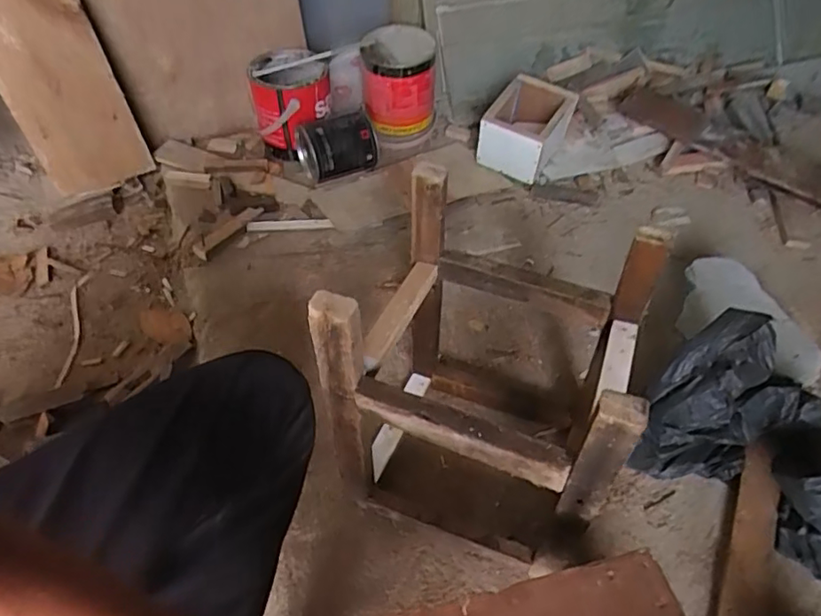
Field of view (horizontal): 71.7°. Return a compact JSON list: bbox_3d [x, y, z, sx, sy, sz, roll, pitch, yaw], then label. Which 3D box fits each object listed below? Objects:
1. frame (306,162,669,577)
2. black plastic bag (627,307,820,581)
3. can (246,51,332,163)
[{"bbox_3d":[0.077,0.081,0.597,0.252,0.344,0.220,19,51,14],"label":"frame"},{"bbox_3d":[0.419,0.157,0.657,0.277,0.159,0.158,31,55,23],"label":"black plastic bag"},{"bbox_3d":[-0.238,-0.409,1.121,0.144,0.155,0.147,0,49,-1],"label":"can"}]

